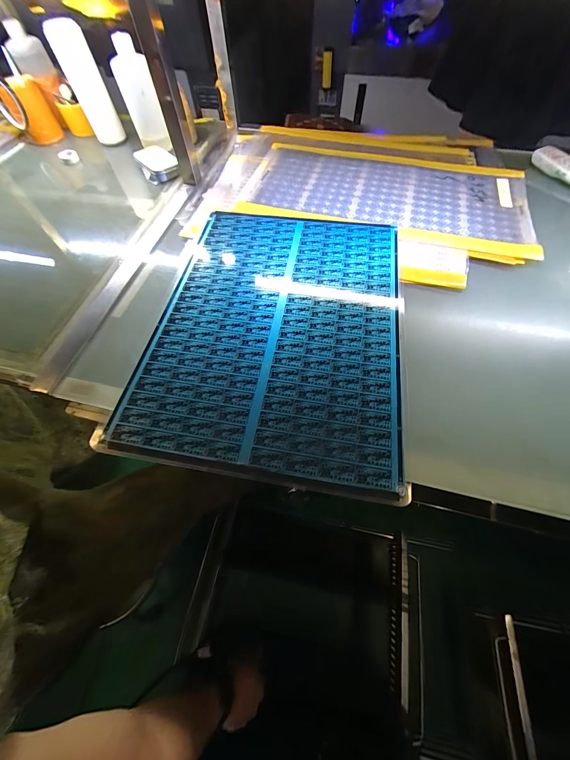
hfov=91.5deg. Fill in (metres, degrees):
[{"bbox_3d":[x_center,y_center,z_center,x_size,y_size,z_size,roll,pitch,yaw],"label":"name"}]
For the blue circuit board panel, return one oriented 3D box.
[{"bbox_3d":[-0.010,-0.085,0.396,0.337,0.008,0.433,9,63,6],"label":"blue circuit board panel"}]

